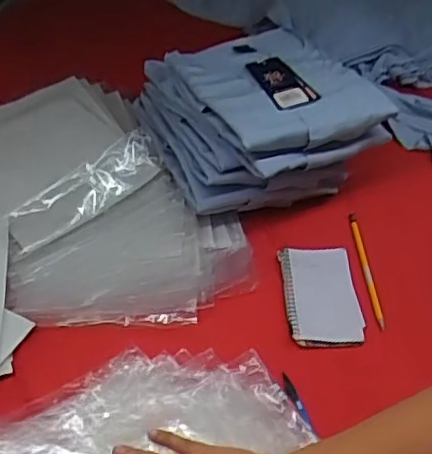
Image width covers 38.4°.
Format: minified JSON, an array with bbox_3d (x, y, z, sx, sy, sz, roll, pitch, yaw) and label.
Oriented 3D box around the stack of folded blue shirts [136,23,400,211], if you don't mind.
[{"bbox_3d":[0.040,-0.164,0.834,0.252,0.132,0.297,-22,53,-18],"label":"stack of folded blue shirts"}]

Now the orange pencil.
[{"bbox_3d":[0.191,0.050,0.796,0.010,0.006,0.180,-3,50,-3],"label":"orange pencil"}]

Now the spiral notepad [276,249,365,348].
[{"bbox_3d":[0.128,0.081,0.756,0.089,0.013,0.142,-3,50,-3],"label":"spiral notepad"}]

